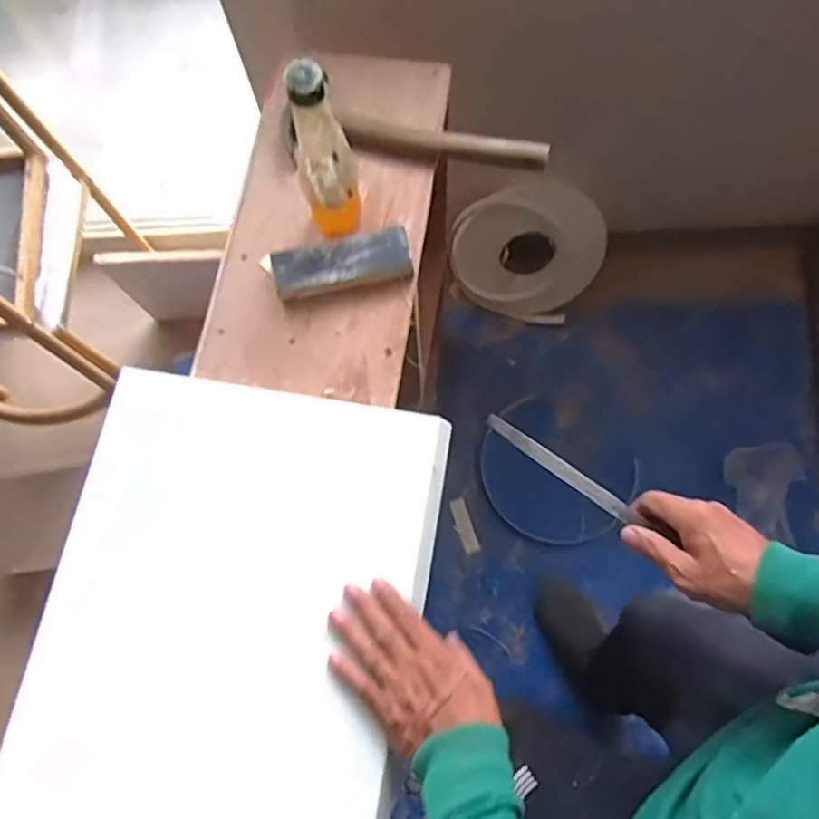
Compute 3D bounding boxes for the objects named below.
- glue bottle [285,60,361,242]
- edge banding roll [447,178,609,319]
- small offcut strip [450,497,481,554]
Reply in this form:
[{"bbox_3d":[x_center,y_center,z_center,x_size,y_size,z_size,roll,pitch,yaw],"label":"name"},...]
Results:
[{"bbox_3d":[-0.078,-0.227,0.581,0.053,0.198,0.050,-11,74,-2],"label":"glue bottle"},{"bbox_3d":[0.256,-0.328,1.394,0.316,0.349,0.044,-16,49,26],"label":"edge banding roll"},{"bbox_3d":[0.117,0.250,1.362,0.037,0.010,0.117,-17,74,-4],"label":"small offcut strip"}]

